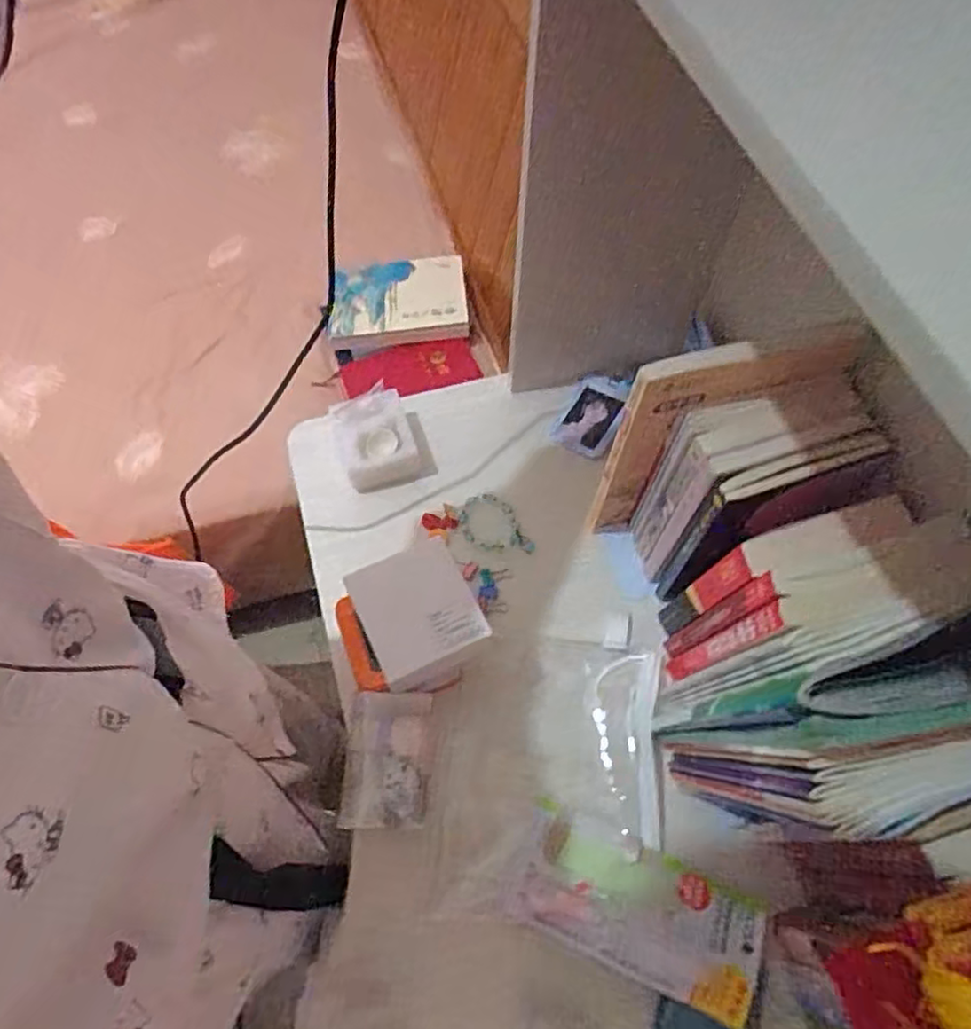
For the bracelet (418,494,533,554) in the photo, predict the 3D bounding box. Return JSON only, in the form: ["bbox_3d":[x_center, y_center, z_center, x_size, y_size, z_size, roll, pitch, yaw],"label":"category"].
[{"bbox_3d":[-0.006,0.006,0.722,0.121,0.014,0.067,8,64,2],"label":"bracelet"}]

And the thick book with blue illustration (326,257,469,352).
[{"bbox_3d":[-0.151,-0.373,1.162,0.233,0.032,0.176,-5,64,-4],"label":"thick book with blue illustration"}]

